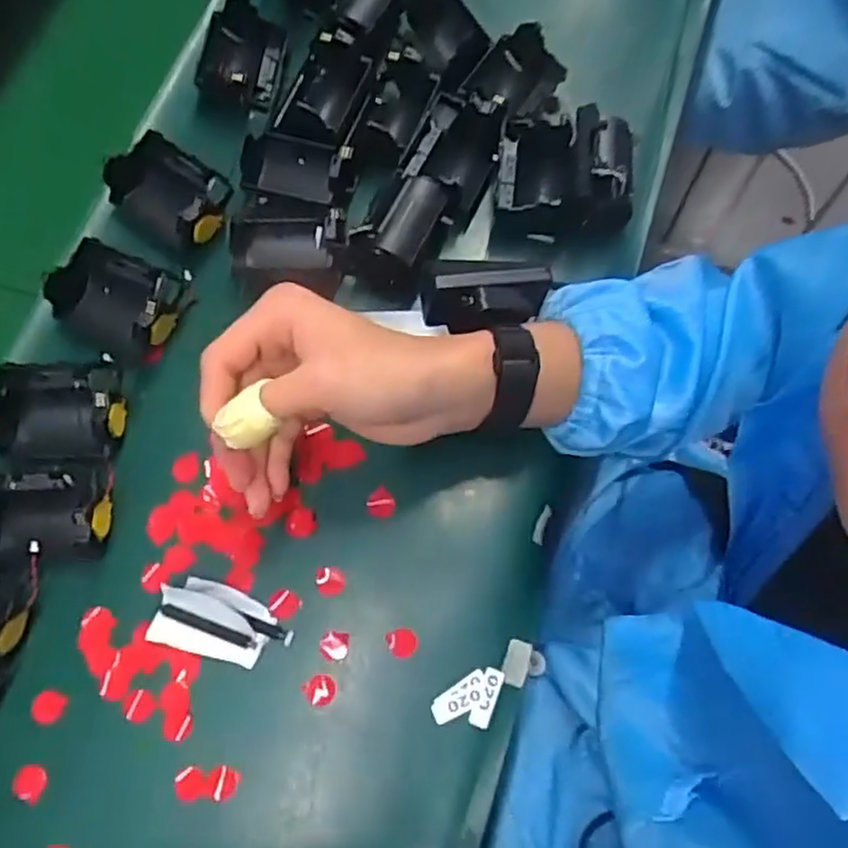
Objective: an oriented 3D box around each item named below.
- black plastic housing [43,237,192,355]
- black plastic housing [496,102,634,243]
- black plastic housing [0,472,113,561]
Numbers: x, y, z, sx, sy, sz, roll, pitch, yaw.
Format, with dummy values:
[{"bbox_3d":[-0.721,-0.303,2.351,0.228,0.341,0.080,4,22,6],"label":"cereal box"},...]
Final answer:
[{"bbox_3d":[-0.190,-0.080,0.436,0.071,0.033,0.053,16,72,7],"label":"black plastic housing"},{"bbox_3d":[0.093,-0.164,0.463,0.087,0.045,0.078,8,71,5],"label":"black plastic housing"},{"bbox_3d":[-0.218,0.052,0.398,0.075,0.038,0.053,-3,70,1],"label":"black plastic housing"}]

